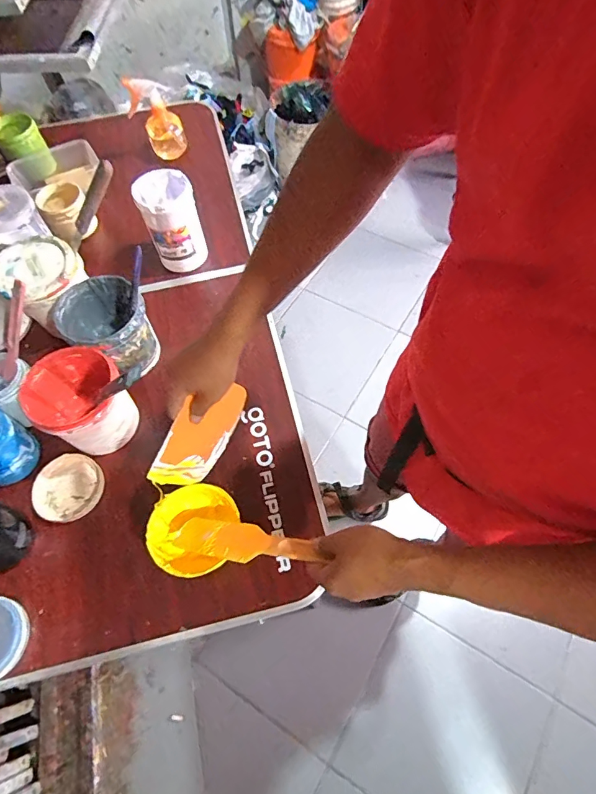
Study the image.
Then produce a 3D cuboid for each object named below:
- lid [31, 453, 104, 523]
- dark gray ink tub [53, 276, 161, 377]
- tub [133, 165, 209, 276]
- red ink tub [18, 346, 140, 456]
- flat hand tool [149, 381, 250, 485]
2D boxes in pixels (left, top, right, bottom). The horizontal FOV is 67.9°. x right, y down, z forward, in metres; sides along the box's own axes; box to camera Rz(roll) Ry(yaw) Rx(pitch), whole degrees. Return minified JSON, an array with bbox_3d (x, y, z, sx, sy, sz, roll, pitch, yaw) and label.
[{"bbox_3d":[-0.341,0.135,0.657,0.097,0.014,0.097,-1,62,2],"label":"lid"},{"bbox_3d":[-0.301,-0.105,0.717,0.121,0.120,0.126,-36,67,-16],"label":"dark gray ink tub"},{"bbox_3d":[-0.230,-0.321,0.814,0.095,0.143,0.094,-1,62,2],"label":"tub"},{"bbox_3d":[-0.317,0.016,0.652,0.128,0.117,0.116,40,70,20],"label":"red ink tub"},{"bbox_3d":[-0.123,0.046,0.563,0.007,0.098,0.142,29,93,35],"label":"flat hand tool"}]

